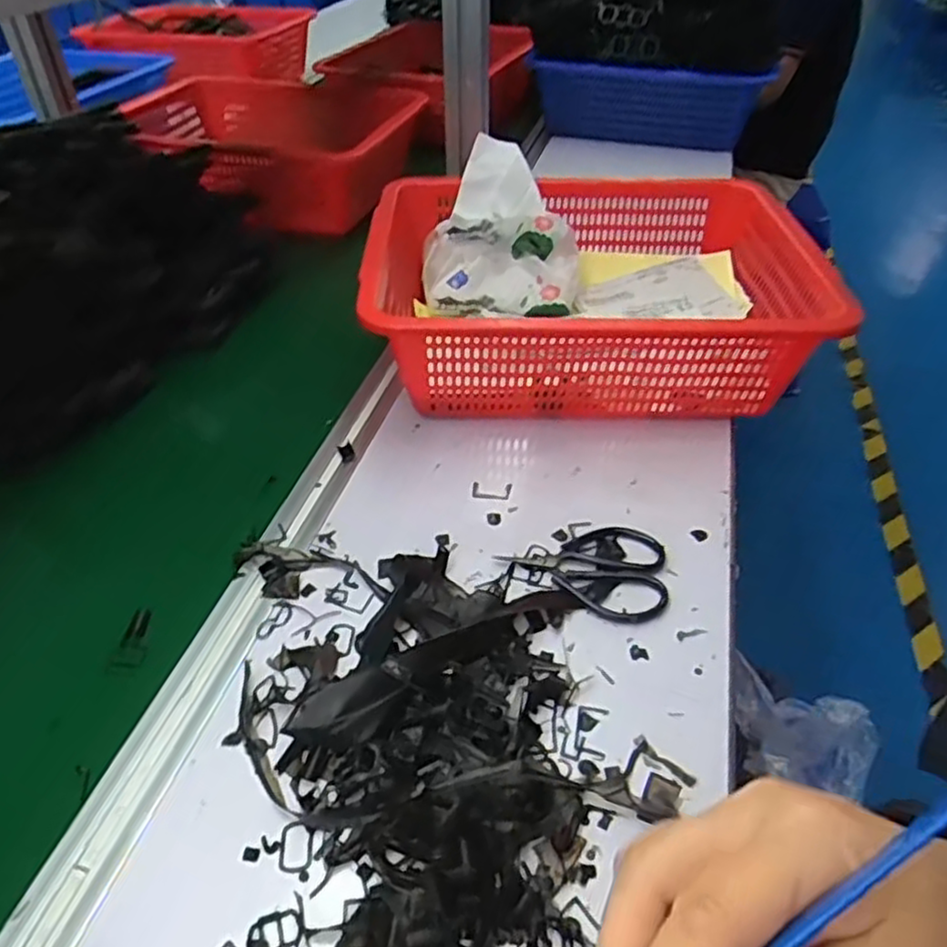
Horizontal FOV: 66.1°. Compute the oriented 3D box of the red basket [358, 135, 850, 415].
[{"bbox_3d":[0.100,-0.167,0.682,0.379,0.133,0.290,-1,43,-1],"label":"red basket"}]

